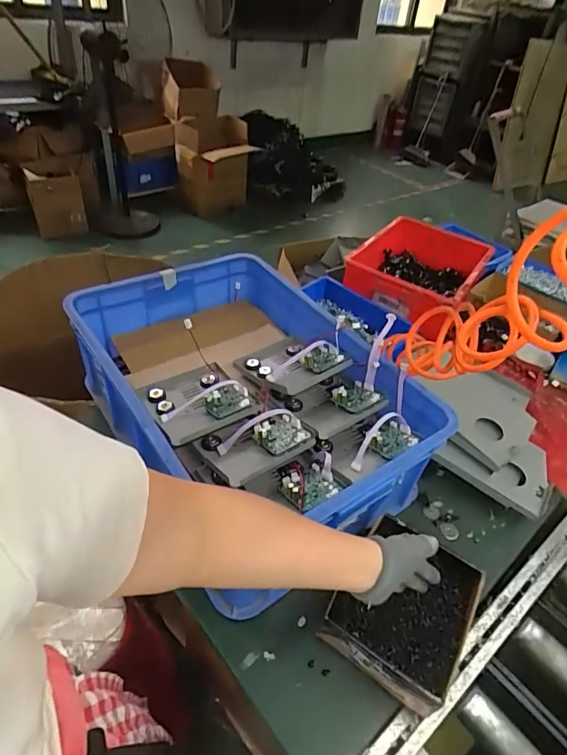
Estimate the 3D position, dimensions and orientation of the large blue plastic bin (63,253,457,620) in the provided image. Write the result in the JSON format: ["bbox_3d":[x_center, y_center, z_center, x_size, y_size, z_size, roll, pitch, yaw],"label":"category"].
[{"bbox_3d":[-0.053,0.024,0.811,0.454,0.184,0.586,-20,49,-28],"label":"large blue plastic bin"}]

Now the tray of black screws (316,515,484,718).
[{"bbox_3d":[0.169,0.314,0.632,0.169,0.052,0.205,27,46,21],"label":"tray of black screws"}]

